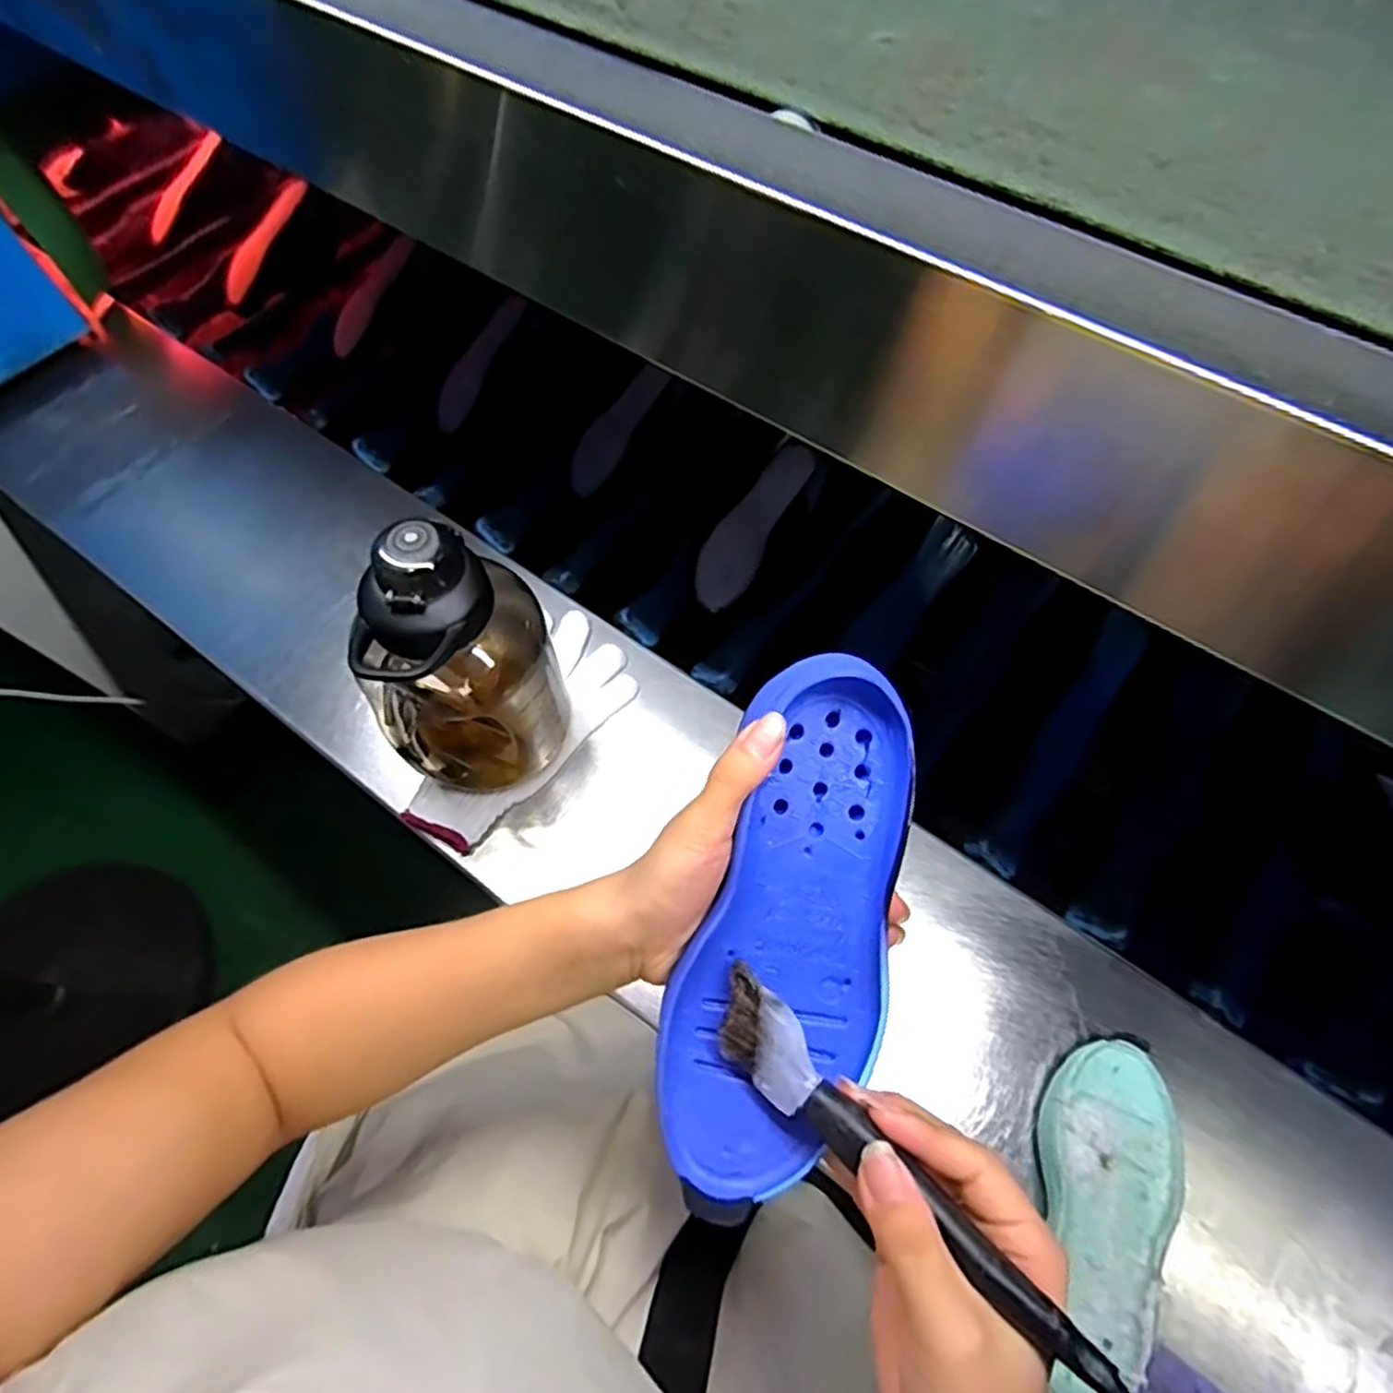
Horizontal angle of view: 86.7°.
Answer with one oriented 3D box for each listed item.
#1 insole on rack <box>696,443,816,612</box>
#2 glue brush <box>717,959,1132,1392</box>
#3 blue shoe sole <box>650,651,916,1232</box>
[{"bbox_3d":[0.053,-0.164,0.710,0.054,0.006,0.175,32,90,15],"label":"insole on rack"},{"bbox_3d":[0.072,0.168,0.259,0.173,0.027,0.027,37,68,28],"label":"glue brush"},{"bbox_3d":[0.040,0.093,0.296,0.080,0.022,0.212,16,87,8],"label":"blue shoe sole"}]

